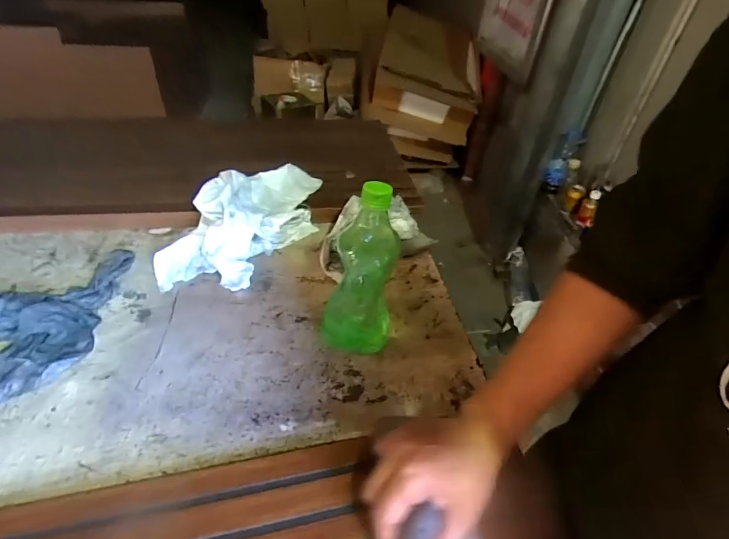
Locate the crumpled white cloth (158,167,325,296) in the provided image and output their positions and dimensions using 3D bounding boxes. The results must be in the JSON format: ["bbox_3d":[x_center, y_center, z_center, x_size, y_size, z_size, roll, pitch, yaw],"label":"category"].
[{"bbox_3d":[-0.169,-0.083,0.600,0.137,0.079,0.279,22,42,18],"label":"crumpled white cloth"}]

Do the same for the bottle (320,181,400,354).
[{"bbox_3d":[-0.003,0.004,0.440,0.072,0.197,0.072,10,40,5],"label":"bottle"}]

